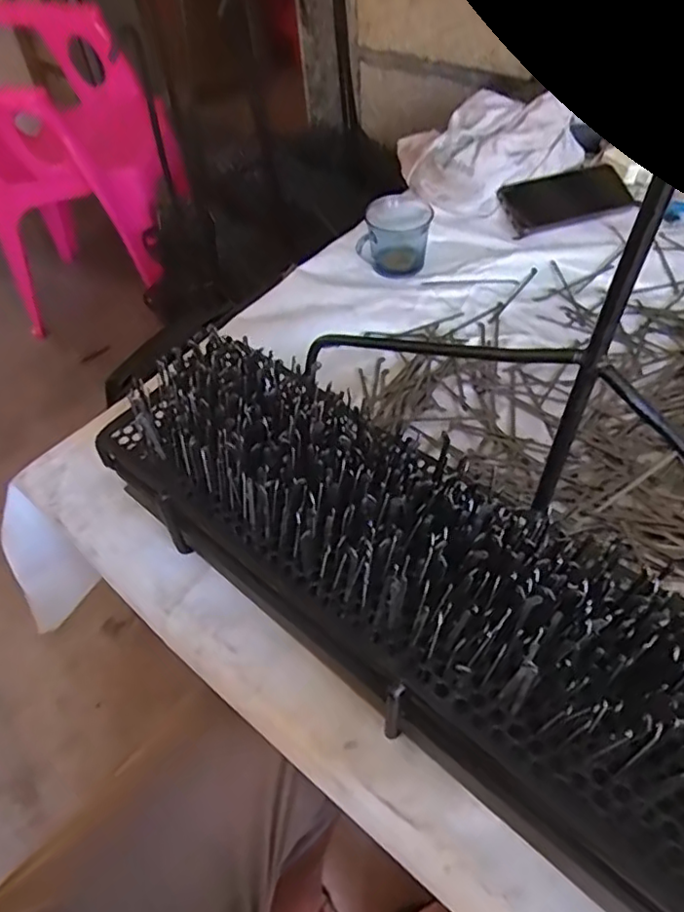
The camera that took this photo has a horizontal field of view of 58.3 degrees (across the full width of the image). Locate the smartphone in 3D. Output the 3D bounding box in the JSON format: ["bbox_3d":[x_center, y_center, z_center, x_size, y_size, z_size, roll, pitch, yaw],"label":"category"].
[{"bbox_3d":[0.283,-0.326,0.776,0.161,0.011,0.078,-18,69,-12],"label":"smartphone"}]

